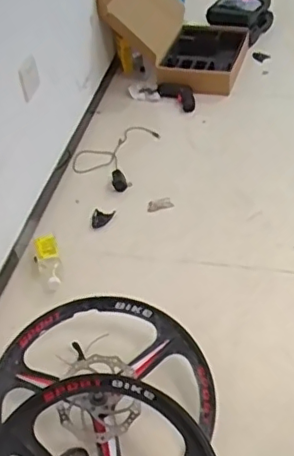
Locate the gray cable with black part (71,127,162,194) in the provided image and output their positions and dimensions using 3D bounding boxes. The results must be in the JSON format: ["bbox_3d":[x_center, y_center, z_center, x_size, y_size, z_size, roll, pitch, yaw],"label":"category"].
[{"bbox_3d":[-0.097,-0.221,1.754,0.214,0.051,0.323,13,45,19],"label":"gray cable with black part"}]

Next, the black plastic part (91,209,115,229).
[{"bbox_3d":[-0.116,-0.025,1.522,0.064,0.044,0.032,-12,42,-6],"label":"black plastic part"}]

